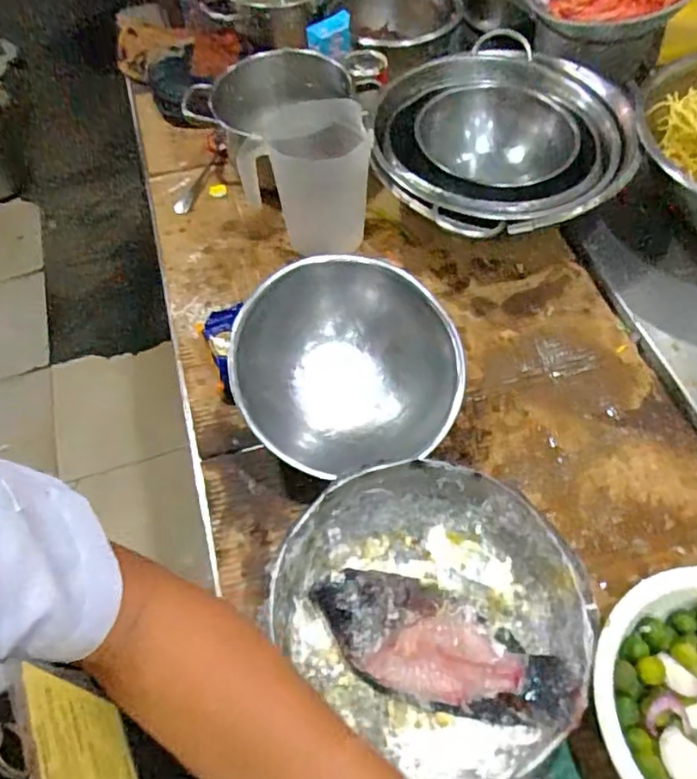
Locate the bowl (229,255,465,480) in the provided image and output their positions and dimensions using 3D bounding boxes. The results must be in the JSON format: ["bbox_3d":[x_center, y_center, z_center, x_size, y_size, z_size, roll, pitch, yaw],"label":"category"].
[{"bbox_3d":[-0.007,-0.014,0.677,0.220,0.130,0.230,-1,59,2],"label":"bowl"}]

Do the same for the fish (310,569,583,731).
[{"bbox_3d":[0.079,0.234,0.553,0.239,0.064,0.105,24,63,16],"label":"fish"}]

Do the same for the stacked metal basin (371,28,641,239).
[{"bbox_3d":[0.206,-0.336,0.846,0.324,0.123,0.359,1,59,3],"label":"stacked metal basin"}]

